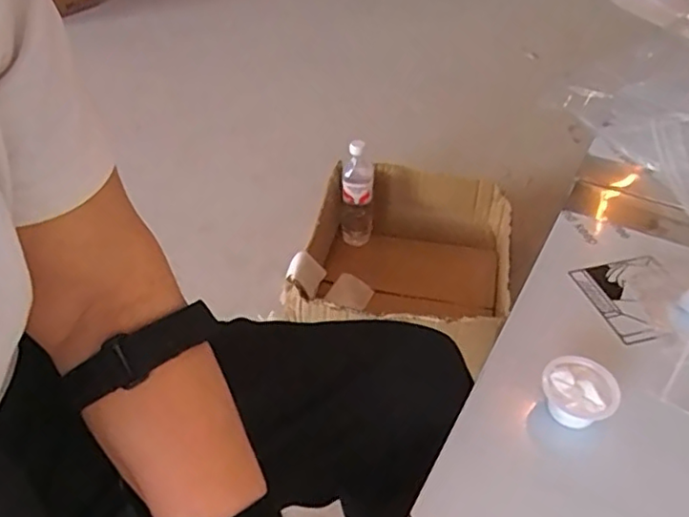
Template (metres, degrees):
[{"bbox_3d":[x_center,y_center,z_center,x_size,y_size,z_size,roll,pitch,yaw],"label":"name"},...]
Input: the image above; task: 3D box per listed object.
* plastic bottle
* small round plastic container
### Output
[{"bbox_3d":[0.027,-0.130,1.258,0.068,0.209,0.065,4,42,4],"label":"plastic bottle"},{"bbox_3d":[0.175,0.104,0.462,0.049,0.036,0.051,0,42,0],"label":"small round plastic container"}]

